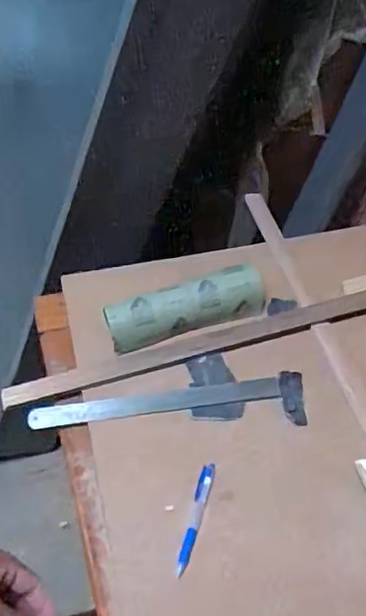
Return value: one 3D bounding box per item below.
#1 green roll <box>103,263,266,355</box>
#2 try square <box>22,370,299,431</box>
[{"bbox_3d":[0.006,-0.001,0.874,0.234,0.059,0.072,-14,51,-11],"label":"green roll"},{"bbox_3d":[-0.017,0.129,0.794,0.357,0.014,0.071,-5,50,-3],"label":"try square"}]

